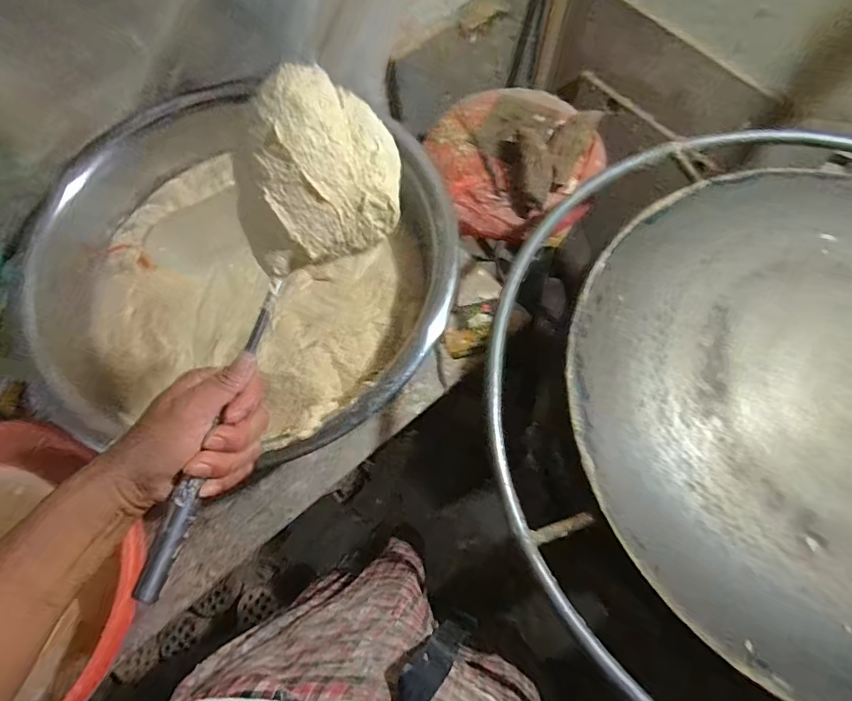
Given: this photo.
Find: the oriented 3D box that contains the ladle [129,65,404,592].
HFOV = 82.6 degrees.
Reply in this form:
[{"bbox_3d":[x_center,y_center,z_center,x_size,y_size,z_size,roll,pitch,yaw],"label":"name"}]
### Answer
[{"bbox_3d":[-0.117,-0.009,0.343,0.086,0.077,0.358,23,92,9],"label":"ladle"}]

